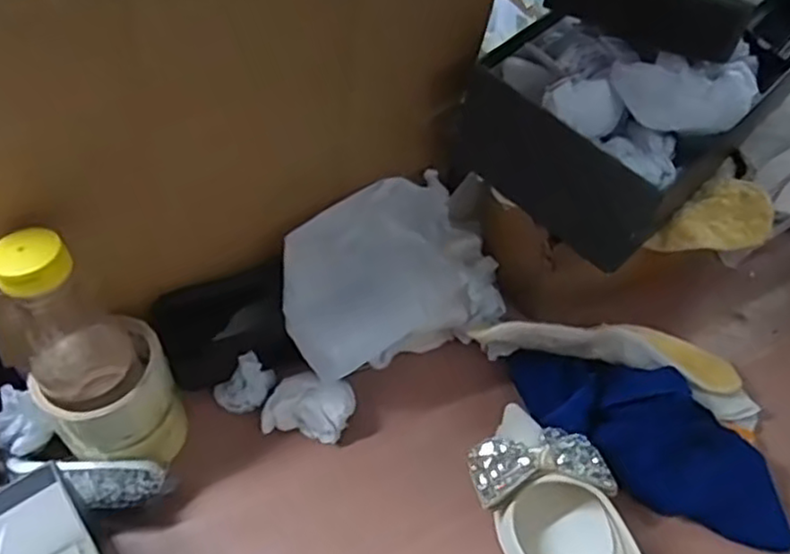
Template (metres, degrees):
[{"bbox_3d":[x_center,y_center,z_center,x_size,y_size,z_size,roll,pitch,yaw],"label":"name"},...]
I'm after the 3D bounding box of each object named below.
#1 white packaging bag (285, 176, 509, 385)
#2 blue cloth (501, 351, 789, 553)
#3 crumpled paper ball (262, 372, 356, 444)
[{"bbox_3d":[-0.004,-0.003,0.558,0.173,0.139,0.075,-18,5,-5],"label":"white packaging bag"},{"bbox_3d":[0.182,0.107,0.505,0.209,0.039,0.091,23,52,21],"label":"blue cloth"},{"bbox_3d":[-0.065,0.097,0.526,0.064,0.031,0.042,6,48,6],"label":"crumpled paper ball"}]

